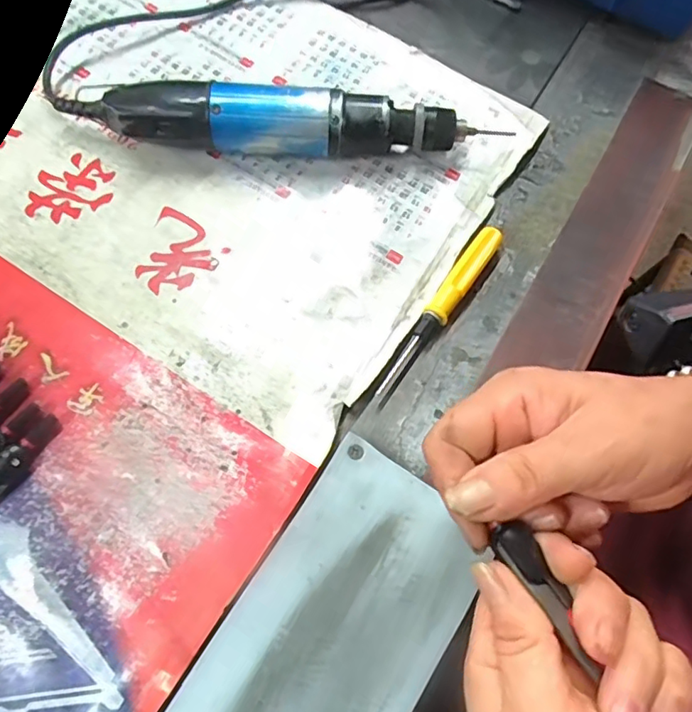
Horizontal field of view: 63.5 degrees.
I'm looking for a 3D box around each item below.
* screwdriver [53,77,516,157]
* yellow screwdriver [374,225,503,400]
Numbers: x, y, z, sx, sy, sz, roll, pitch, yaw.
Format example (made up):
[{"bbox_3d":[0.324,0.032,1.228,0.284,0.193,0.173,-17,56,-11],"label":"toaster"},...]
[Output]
[{"bbox_3d":[-0.042,-0.142,0.343,0.277,0.039,0.043,3,70,-1],"label":"screwdriver"},{"bbox_3d":[0.054,-0.027,0.320,0.015,0.014,0.123,33,73,9],"label":"yellow screwdriver"}]

